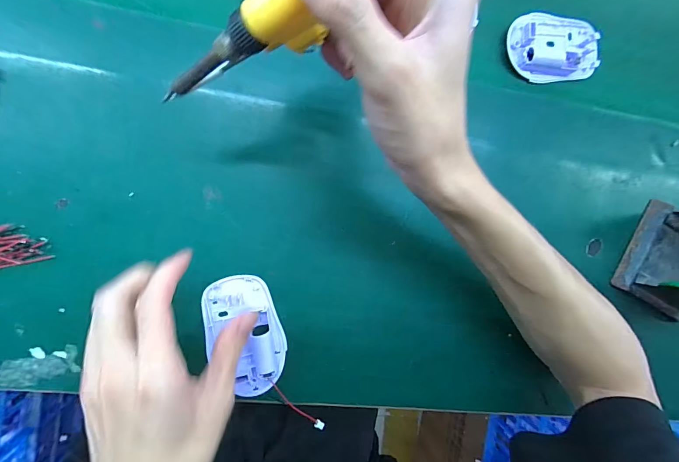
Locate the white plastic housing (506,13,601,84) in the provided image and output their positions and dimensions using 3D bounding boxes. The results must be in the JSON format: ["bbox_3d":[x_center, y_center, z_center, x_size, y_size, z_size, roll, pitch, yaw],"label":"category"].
[{"bbox_3d":[0.201,-0.172,0.326,0.090,0.017,0.060,-4,92,-8],"label":"white plastic housing"}]

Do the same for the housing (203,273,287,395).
[{"bbox_3d":[-0.078,0.086,0.288,0.061,0.014,0.097,-6,93,-8],"label":"housing"}]

